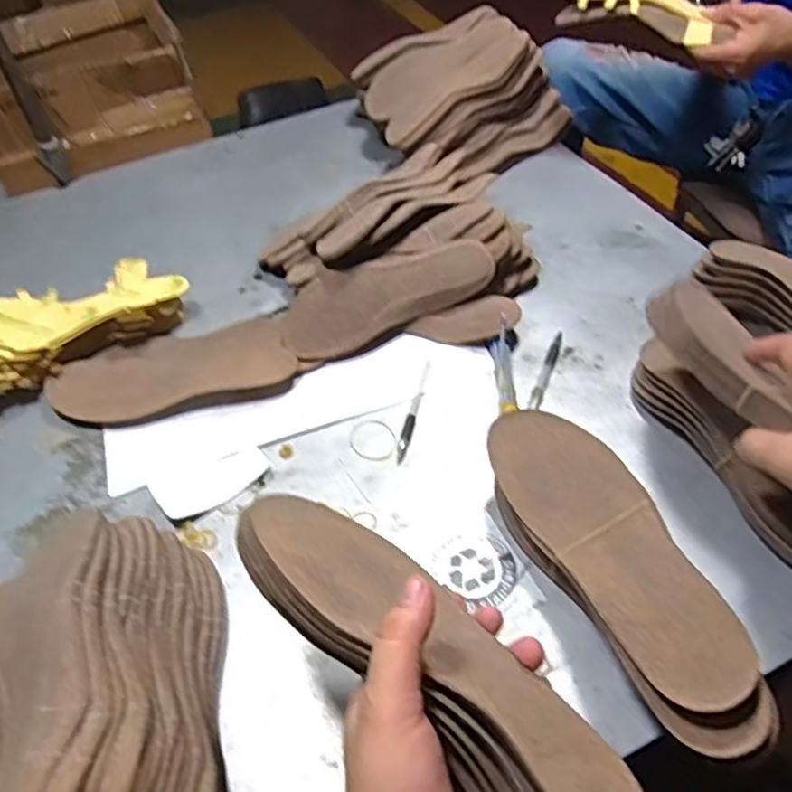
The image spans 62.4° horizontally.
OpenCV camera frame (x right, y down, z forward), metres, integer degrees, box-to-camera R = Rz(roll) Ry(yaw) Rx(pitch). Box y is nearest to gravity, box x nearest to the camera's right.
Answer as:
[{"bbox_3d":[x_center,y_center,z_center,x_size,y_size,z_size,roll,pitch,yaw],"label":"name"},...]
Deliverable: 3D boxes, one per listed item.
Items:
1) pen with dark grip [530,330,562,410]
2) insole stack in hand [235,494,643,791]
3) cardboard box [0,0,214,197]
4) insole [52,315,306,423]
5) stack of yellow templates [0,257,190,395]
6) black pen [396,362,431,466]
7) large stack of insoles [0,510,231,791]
[{"bbox_3d":[0.154,-0.027,0.666,0.011,0.010,0.112,15,52,18],"label":"pen with dark grip"},{"bbox_3d":[0.017,0.145,0.364,0.256,0.032,0.088,35,21,26],"label":"insole stack in hand"},{"bbox_3d":[-0.734,-0.715,1.514,0.475,0.227,0.613,-29,52,-19],"label":"cardboard box"},{"bbox_3d":[-0.230,-0.028,0.678,0.242,0.024,0.097,-11,49,-4],"label":"insole"},{"bbox_3d":[-0.359,-0.077,0.714,0.262,0.085,0.107,-24,51,-15],"label":"stack of yellow templates"},{"bbox_3d":[0.019,0.013,0.641,0.010,0.004,0.126,10,50,14],"label":"black pen"},{"bbox_3d":[-0.210,0.205,0.418,0.198,0.131,0.263,-19,50,-11],"label":"large stack of insoles"}]

